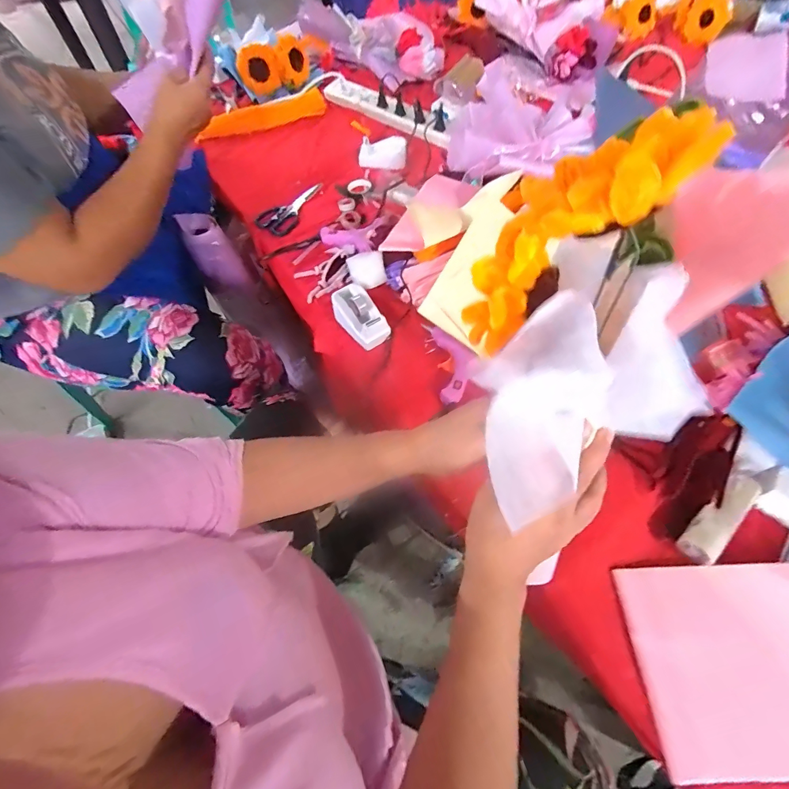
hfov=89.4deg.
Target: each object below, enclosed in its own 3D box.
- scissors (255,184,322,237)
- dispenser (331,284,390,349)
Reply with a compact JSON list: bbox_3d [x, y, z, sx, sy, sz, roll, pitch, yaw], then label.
[{"bbox_3d":[-0.199,-0.373,0.785,0.059,0.024,0.158,29,65,17],"label":"scissors"},{"bbox_3d":[-0.057,-0.125,0.619,0.058,0.037,0.105,-30,63,-15],"label":"dispenser"}]

